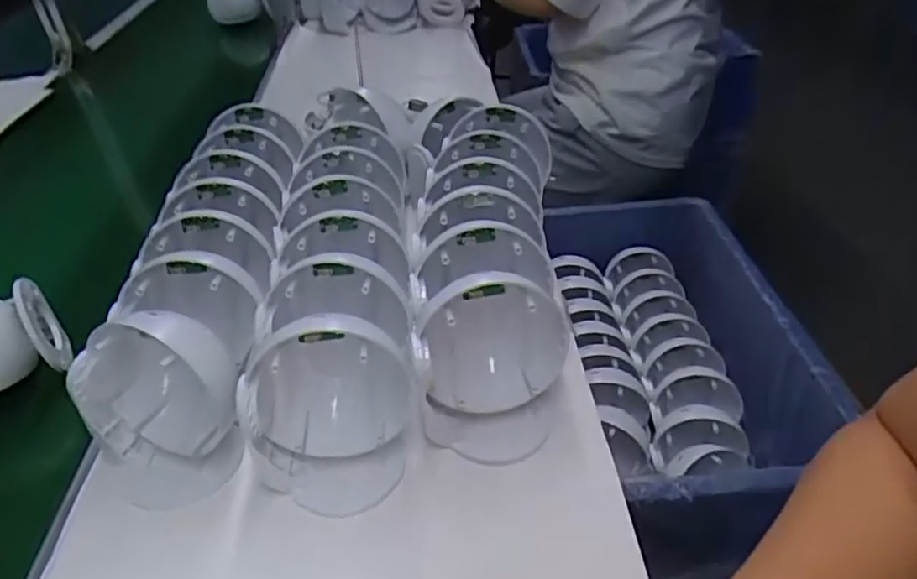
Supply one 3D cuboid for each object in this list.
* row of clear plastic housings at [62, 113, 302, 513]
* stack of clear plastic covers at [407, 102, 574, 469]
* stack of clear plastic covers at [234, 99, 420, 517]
[{"bbox_3d":[-0.216,-0.024,0.583,0.122,0.118,0.401,-6,38,-1],"label":"row of clear plastic housings"},{"bbox_3d":[0.025,-0.031,0.574,0.115,0.119,0.335,-1,38,5],"label":"stack of clear plastic covers"},{"bbox_3d":[-0.097,-0.031,0.581,0.108,0.121,0.433,-6,38,-1],"label":"stack of clear plastic covers"}]

